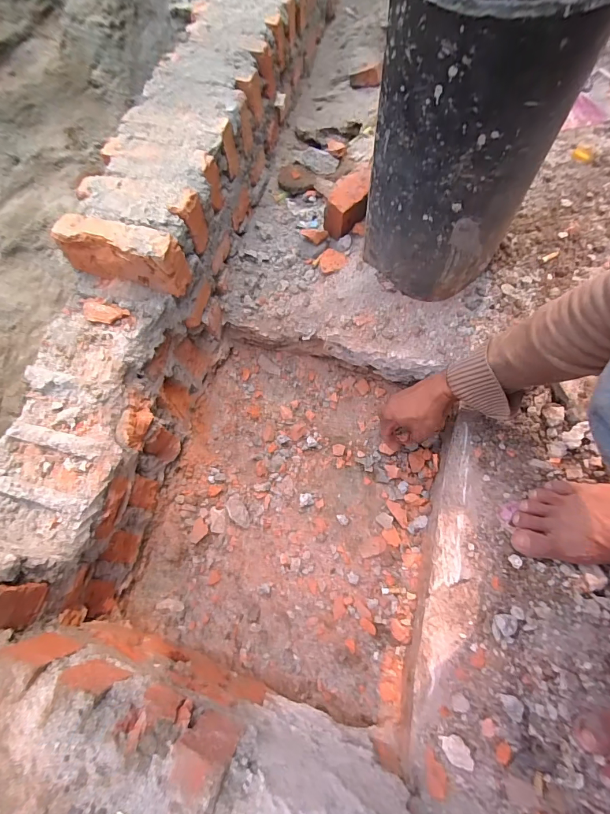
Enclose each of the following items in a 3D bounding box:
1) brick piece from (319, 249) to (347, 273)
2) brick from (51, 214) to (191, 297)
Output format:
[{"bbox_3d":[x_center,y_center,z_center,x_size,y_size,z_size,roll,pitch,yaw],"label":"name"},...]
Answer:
[{"bbox_3d":[0.049,-0.251,0.651,0.044,0.014,0.039,-2,69,2],"label":"brick piece"},{"bbox_3d":[-0.238,-0.200,0.502,0.153,0.068,0.046,14,70,8],"label":"brick"}]

